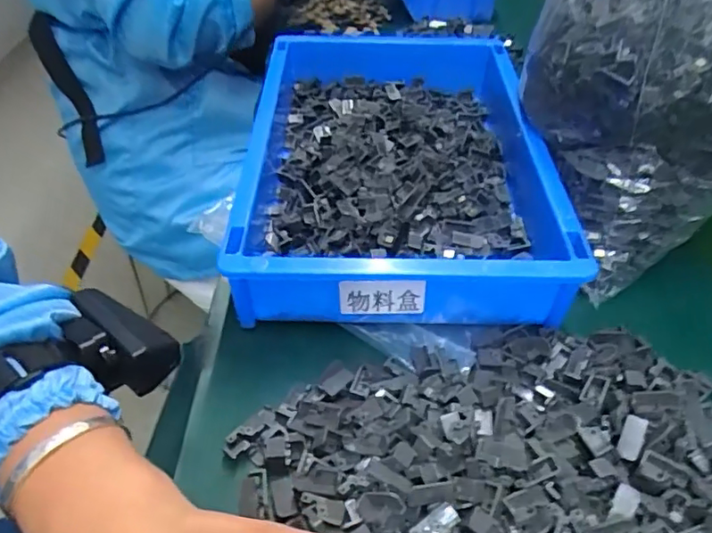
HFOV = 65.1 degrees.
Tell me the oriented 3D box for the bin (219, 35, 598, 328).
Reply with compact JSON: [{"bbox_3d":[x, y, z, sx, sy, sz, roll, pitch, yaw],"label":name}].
[{"bbox_3d":[0.032,-0.087,0.431,0.211,0.064,0.312,2,45,-2],"label":"bin"}]

